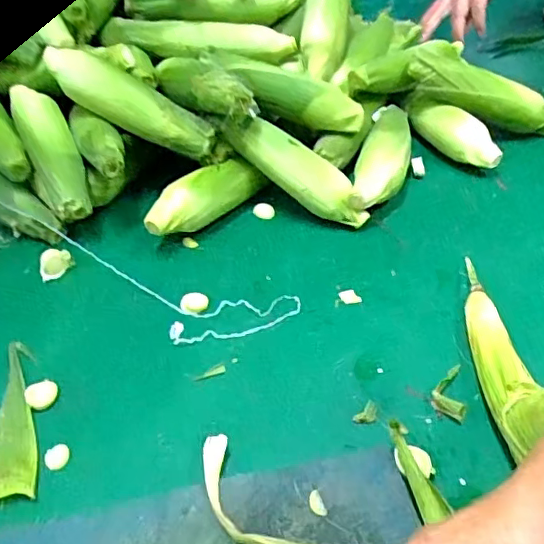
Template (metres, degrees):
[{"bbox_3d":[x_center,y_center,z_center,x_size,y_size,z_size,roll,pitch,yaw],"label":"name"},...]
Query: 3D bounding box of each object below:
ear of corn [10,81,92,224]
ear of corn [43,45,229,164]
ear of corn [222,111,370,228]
[{"bbox_3d":[-0.257,-0.139,0.668,0.054,0.042,0.173,-22,76,-18],"label":"ear of corn"},{"bbox_3d":[-0.163,-0.201,0.676,0.246,0.060,0.059,30,49,2],"label":"ear of corn"},{"bbox_3d":[0.031,-0.120,0.667,0.195,0.063,0.049,37,51,0],"label":"ear of corn"}]

